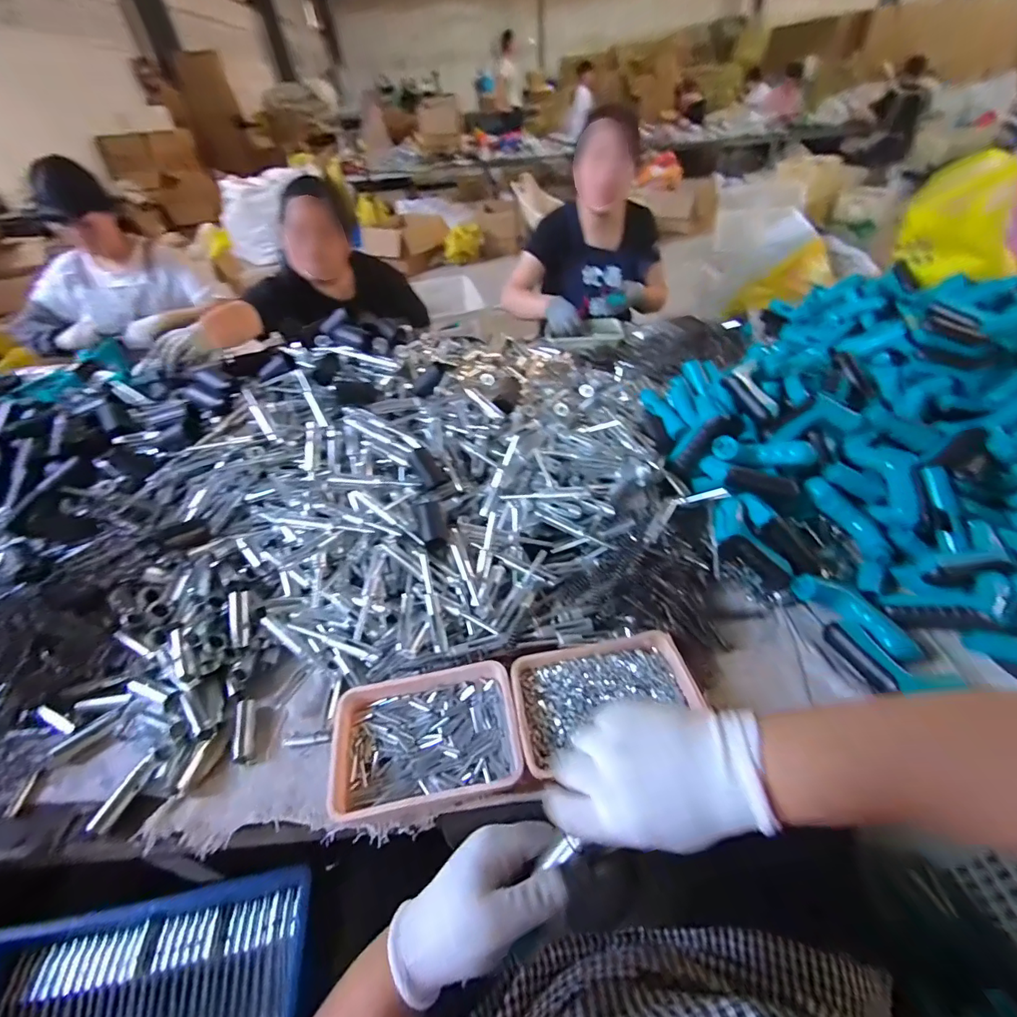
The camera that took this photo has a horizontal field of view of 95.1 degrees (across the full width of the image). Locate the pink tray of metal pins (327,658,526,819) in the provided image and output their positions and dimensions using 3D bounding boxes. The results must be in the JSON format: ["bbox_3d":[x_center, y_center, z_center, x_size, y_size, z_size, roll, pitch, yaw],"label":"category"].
[{"bbox_3d":[-0.091,0.252,0.523,0.198,0.034,0.140,-10,43,-5],"label":"pink tray of metal pins"}]

